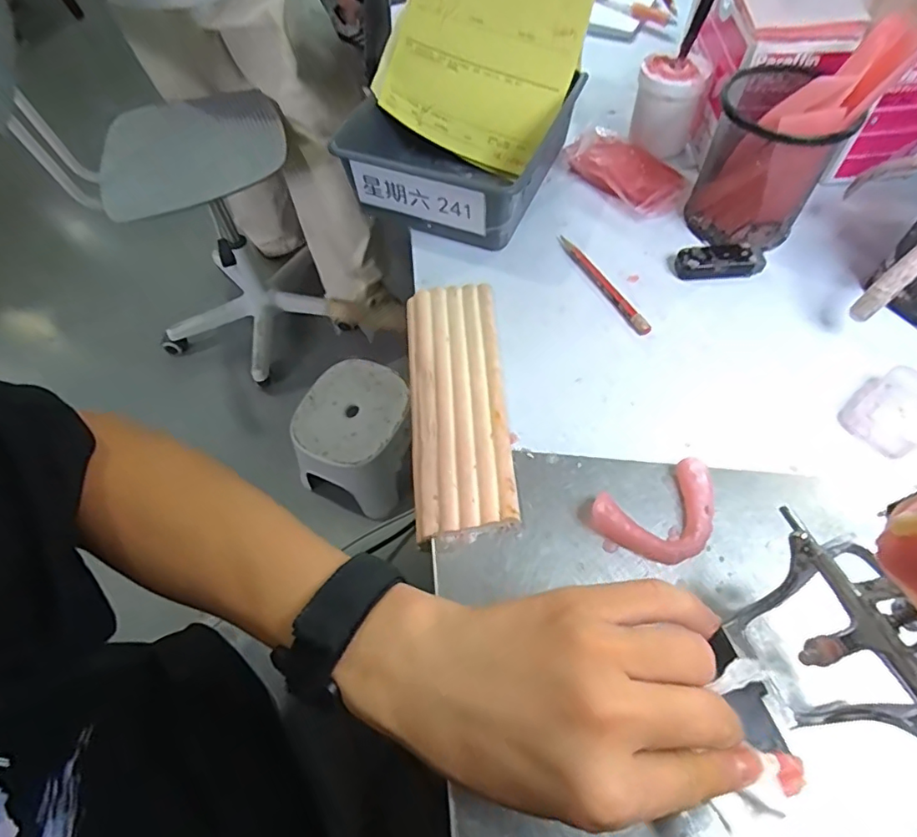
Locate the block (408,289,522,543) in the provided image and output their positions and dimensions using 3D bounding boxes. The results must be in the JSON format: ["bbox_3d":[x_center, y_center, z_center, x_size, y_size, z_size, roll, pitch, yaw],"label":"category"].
[{"bbox_3d":[-0.001,-0.017,0.358,0.060,0.013,0.186,-5,59,-1],"label":"block"}]

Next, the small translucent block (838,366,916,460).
[{"bbox_3d":[0.267,-0.005,0.332,0.050,0.021,0.043,-36,64,-18],"label":"small translucent block"}]

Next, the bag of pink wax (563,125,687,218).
[{"bbox_3d":[0.143,-0.214,0.459,0.069,0.022,0.107,-35,64,-17],"label":"bag of pink wax"}]

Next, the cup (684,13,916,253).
[{"bbox_3d":[0.222,-0.193,0.385,0.077,0.115,0.096,24,63,16],"label":"cup"}]

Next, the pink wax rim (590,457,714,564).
[{"bbox_3d":[0.115,0.056,0.304,0.072,0.017,0.047,-21,61,-10],"label":"pink wax rim"}]

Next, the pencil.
[{"bbox_3d":[0.106,-0.102,0.403,0.010,0.006,0.107,-25,61,-12],"label":"pencil"}]

